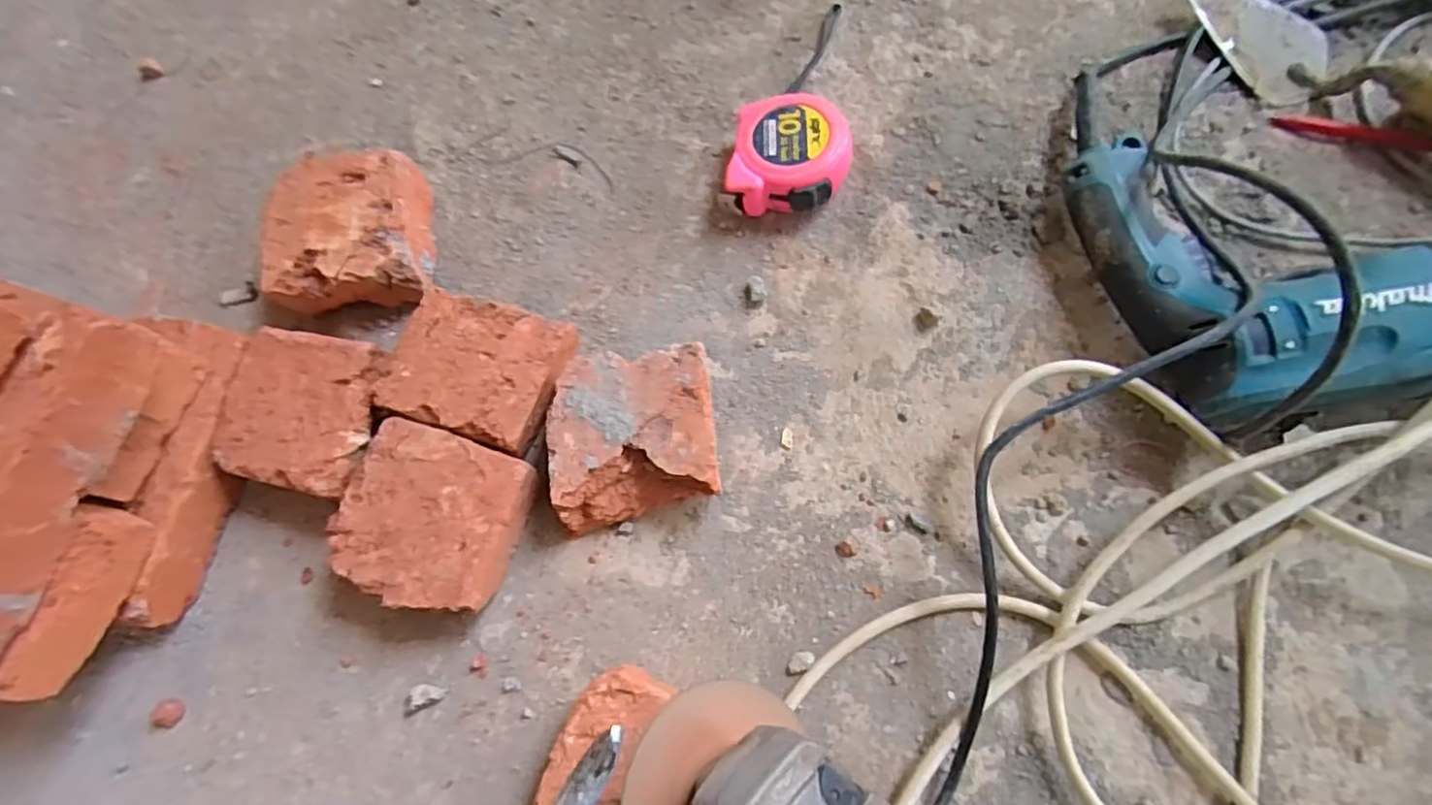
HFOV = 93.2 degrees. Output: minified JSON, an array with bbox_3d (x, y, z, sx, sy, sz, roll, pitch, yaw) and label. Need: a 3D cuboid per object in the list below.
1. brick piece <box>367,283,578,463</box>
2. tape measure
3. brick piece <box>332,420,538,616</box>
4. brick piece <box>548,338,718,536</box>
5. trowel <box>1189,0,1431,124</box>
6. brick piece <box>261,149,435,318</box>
[{"bbox_3d":[-0.159,-0.019,0.470,0.105,0.058,0.092,18,76,5],"label":"brick piece"},{"bbox_3d":[0.056,-0.183,0.507,0.087,0.042,0.093,12,76,4],"label":"tape measure"},{"bbox_3d":[-0.181,0.076,0.442,0.109,0.053,0.105,19,76,8],"label":"brick piece"},{"bbox_3d":[-0.054,0.024,0.455,0.106,0.056,0.107,-7,75,-1],"label":"brick piece"},{"bbox_3d":[0.466,-0.234,0.487,0.066,0.054,0.271,-41,62,-9],"label":"trowel"},{"bbox_3d":[-0.270,-0.124,0.503,0.107,0.059,0.110,-7,75,-1],"label":"brick piece"}]

